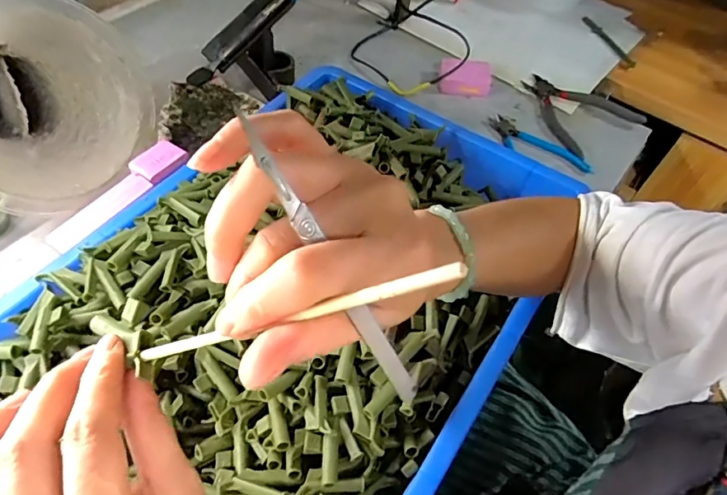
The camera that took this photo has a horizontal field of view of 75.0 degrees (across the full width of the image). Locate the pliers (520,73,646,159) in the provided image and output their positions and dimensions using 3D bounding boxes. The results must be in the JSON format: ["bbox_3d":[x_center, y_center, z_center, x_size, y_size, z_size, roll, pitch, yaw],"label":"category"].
[{"bbox_3d":[0.317,-0.213,0.715,0.152,0.020,0.158,-25,61,-19],"label":"pliers"}]

